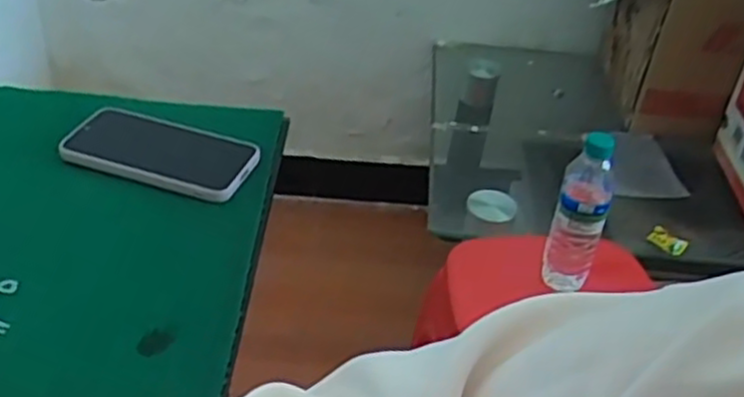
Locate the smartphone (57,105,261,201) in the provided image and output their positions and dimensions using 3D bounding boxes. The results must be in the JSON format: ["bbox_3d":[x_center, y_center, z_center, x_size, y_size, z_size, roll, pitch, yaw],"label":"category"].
[{"bbox_3d":[-0.180,-0.042,0.668,0.156,0.015,0.080,18,38,11],"label":"smartphone"}]

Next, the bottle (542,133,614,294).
[{"bbox_3d":[0.258,0.022,0.969,0.059,0.213,0.058,12,38,9],"label":"bottle"}]

